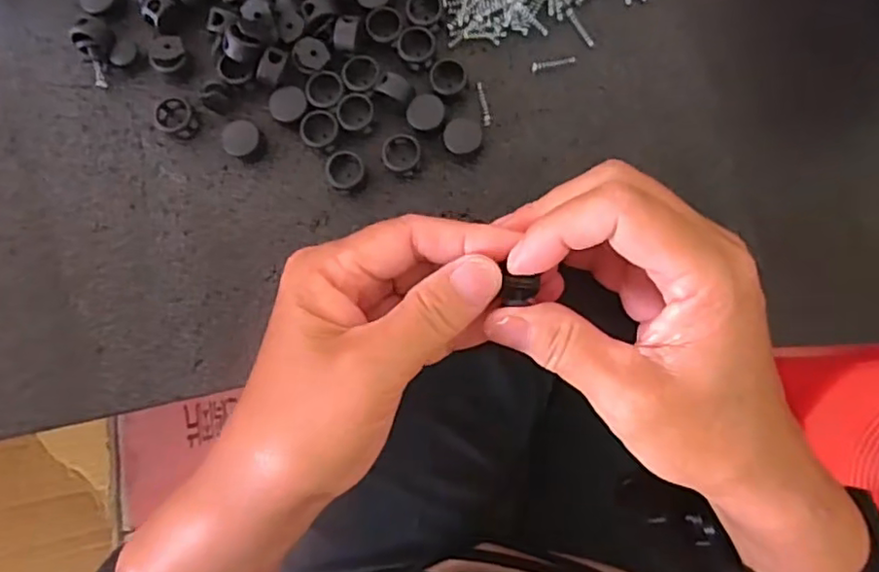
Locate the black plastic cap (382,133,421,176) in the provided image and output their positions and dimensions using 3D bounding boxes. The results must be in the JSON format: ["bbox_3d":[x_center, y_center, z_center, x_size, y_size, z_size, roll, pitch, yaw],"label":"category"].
[{"bbox_3d":[-0.016,-0.058,0.275,0.016,0.011,0.017,0,83,4],"label":"black plastic cap"}]

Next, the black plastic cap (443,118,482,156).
[{"bbox_3d":[0.010,-0.065,0.273,0.016,0.009,0.015,0,83,4],"label":"black plastic cap"}]

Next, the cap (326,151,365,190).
[{"bbox_3d":[-0.041,-0.051,0.275,0.016,0.007,0.016,0,83,4],"label":"cap"}]

